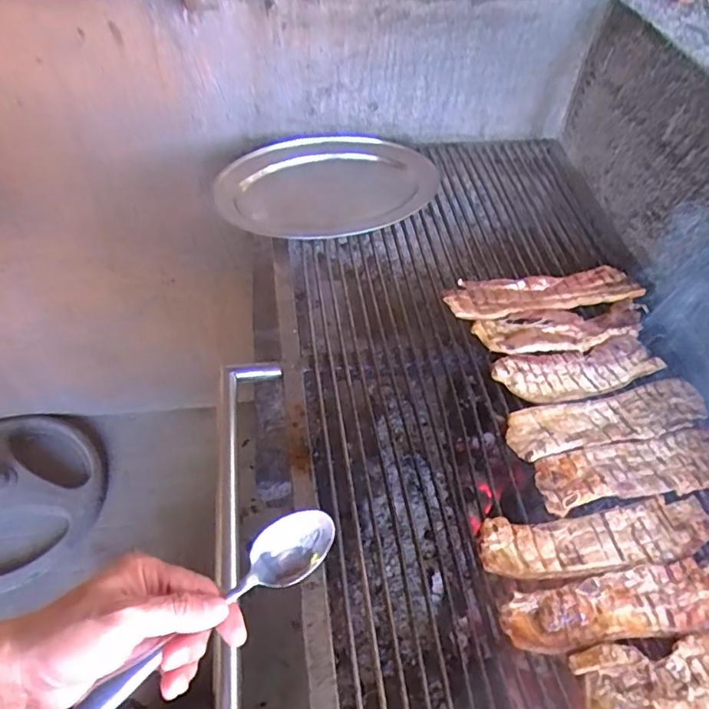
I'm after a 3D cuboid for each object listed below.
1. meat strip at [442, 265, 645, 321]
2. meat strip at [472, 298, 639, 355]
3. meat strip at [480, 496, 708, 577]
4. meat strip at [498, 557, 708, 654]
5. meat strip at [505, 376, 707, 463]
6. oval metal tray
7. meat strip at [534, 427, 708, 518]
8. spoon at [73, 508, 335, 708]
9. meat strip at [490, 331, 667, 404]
[{"bbox_3d":[0.282,-0.093,0.808,0.294,0.013,0.074,-5,53,-10],"label":"meat strip"},{"bbox_3d":[0.296,-0.037,0.765,0.254,0.018,0.074,-6,53,-11],"label":"meat strip"},{"bbox_3d":[0.266,0.197,0.582,0.266,0.012,0.067,-4,53,-9],"label":"meat strip"},{"bbox_3d":[0.272,0.246,0.535,0.264,0.012,0.065,-5,53,-10],"label":"meat strip"},{"bbox_3d":[0.315,0.079,0.676,0.271,0.008,0.070,-11,54,-14],"label":"meat strip"},{"bbox_3d":[-0.049,-0.297,0.928,0.384,0.044,0.277,-24,54,-21],"label":"oval metal tray"},{"bbox_3d":[0.334,0.134,0.635,0.261,0.009,0.074,-8,53,-12],"label":"meat strip"},{"bbox_3d":[-0.100,0.179,0.375,0.202,0.014,0.040,-37,63,-12],"label":"spoon"},{"bbox_3d":[0.296,0.019,0.717,0.224,0.011,0.076,-9,53,-12],"label":"meat strip"}]

